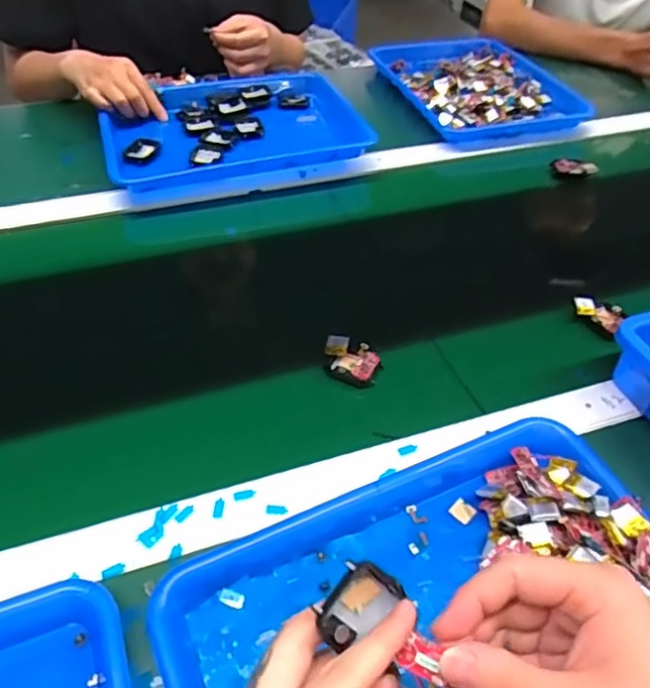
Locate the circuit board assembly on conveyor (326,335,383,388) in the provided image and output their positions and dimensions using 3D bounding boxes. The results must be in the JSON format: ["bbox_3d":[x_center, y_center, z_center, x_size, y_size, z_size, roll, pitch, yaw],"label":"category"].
[{"bbox_3d":[0.024,0.015,0.542,0.053,0.015,0.039,20,49,16],"label":"circuit board assembly on conveyor"}]

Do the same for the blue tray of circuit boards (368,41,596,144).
[{"bbox_3d":[0.227,-0.413,0.948,0.239,0.031,0.327,-14,49,-16],"label":"blue tray of circuit boards"}]

